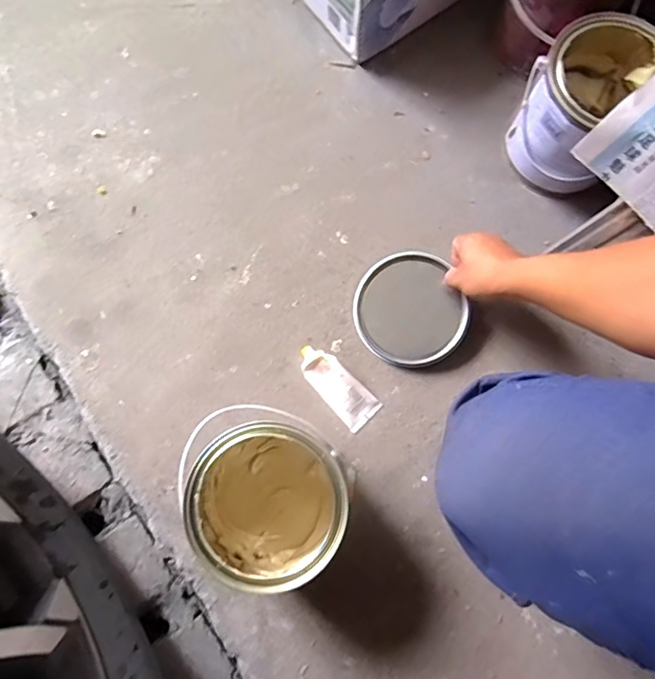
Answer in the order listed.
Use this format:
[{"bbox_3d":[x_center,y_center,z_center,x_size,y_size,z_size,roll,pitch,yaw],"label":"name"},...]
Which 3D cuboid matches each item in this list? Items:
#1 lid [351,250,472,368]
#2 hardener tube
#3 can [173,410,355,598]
[{"bbox_3d":[0.106,-0.037,0.653,0.137,0.012,0.145,1,95,8],"label":"lid"},{"bbox_3d":[0.011,0.057,0.638,0.048,0.033,0.122,-43,81,-7],"label":"hardener tube"},{"bbox_3d":[-0.065,0.172,0.551,0.171,0.163,0.154,27,80,6],"label":"can"}]

